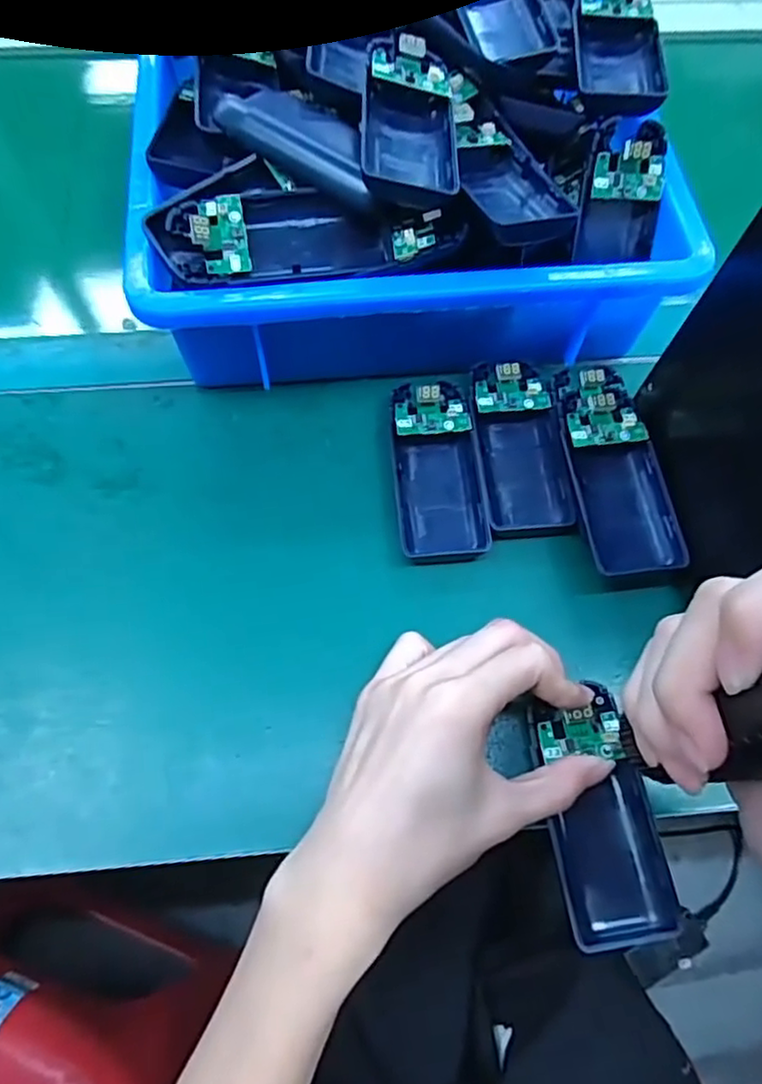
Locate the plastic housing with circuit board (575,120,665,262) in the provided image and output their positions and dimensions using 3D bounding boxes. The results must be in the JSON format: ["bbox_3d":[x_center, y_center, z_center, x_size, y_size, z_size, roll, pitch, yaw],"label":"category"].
[{"bbox_3d":[0.127,-0.182,0.348,0.042,0.064,0.015,-3,34,-9],"label":"plastic housing with circuit board"}]

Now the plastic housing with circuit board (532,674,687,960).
[{"bbox_3d":[0.094,0.117,0.287,0.045,0.011,0.099,-8,71,-7],"label":"plastic housing with circuit board"}]

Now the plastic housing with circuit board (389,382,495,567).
[{"bbox_3d":[0.029,-0.037,0.357,0.044,0.023,0.101,-4,67,-5],"label":"plastic housing with circuit board"}]

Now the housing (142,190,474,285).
[{"bbox_3d":[-0.036,-0.148,0.319,0.142,0.024,0.047,-6,66,-4],"label":"housing"}]

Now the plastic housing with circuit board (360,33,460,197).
[{"bbox_3d":[0.014,-0.201,0.318,0.045,0.021,0.094,2,66,0],"label":"plastic housing with circuit board"}]

